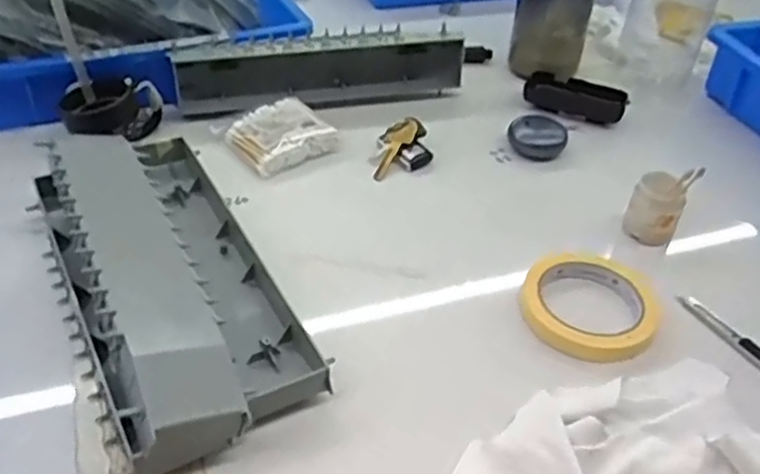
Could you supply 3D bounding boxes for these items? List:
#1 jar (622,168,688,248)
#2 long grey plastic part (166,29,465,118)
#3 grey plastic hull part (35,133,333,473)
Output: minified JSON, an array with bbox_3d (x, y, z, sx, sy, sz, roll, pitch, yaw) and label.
[{"bbox_3d":[0.238,-0.021,0.609,0.042,0.061,0.037,21,42,19],"label":"jar"},{"bbox_3d":[-0.058,-0.183,0.744,0.300,0.065,0.034,-5,40,-11],"label":"long grey plastic part"},{"bbox_3d":[-0.157,0.013,0.511,0.143,0.069,0.323,-19,45,-25],"label":"grey plastic hull part"}]

